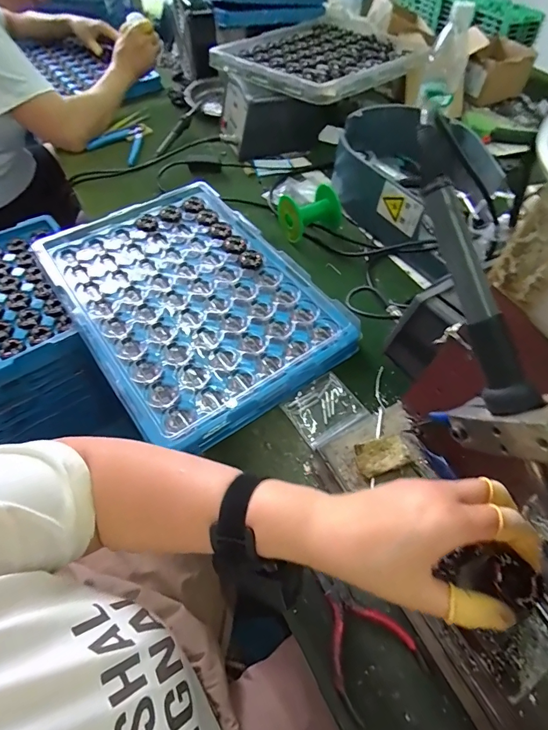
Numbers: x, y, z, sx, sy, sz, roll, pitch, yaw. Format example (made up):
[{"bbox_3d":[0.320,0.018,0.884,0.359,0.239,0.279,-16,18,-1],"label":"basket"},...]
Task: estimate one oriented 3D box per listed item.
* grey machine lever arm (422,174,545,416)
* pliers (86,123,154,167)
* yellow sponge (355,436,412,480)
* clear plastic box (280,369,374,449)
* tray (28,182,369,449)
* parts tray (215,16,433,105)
[{"bbox_3d":[0.093,-0.031,0.179,0.013,0.018,0.109,-21,92,-15],"label":"grey machine lever arm"},{"bbox_3d":[-0.292,-0.431,0.748,0.089,0.018,0.134,10,57,4],"label":"pliers"},{"bbox_3d":[0.099,0.082,0.355,0.048,0.011,0.030,-16,59,-12],"label":"yellow sponge"},{"bbox_3d":[0.057,0.049,0.439,0.079,0.010,0.071,-29,62,-19],"label":"clear plastic box"},{"bbox_3d":[-0.110,-0.091,0.513,0.276,0.052,0.381,-32,63,-20],"label":"tray"},{"bbox_3d":[0.103,-0.608,0.764,0.292,0.039,0.386,39,64,21],"label":"parts tray"}]

